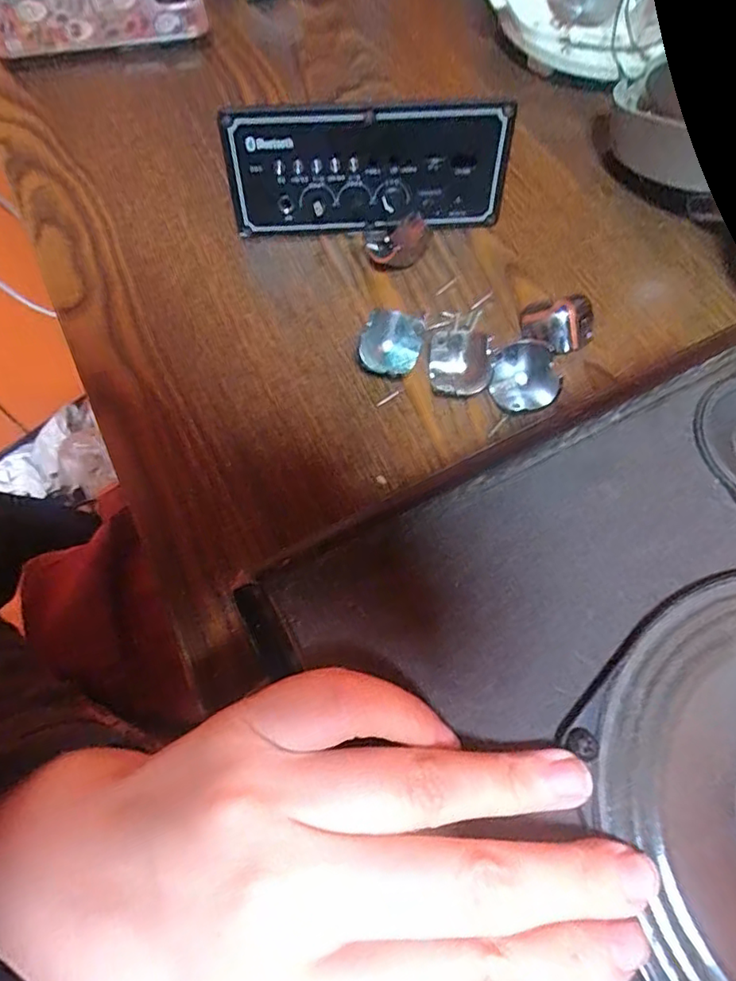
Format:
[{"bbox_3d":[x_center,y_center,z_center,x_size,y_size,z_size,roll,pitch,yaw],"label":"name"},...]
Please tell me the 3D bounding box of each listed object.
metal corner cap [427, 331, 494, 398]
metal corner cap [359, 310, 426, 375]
[{"bbox_3d":[0.046,-0.062,0.277,0.027,0.017,0.033,-8,67,-6],"label":"metal corner cap"},{"bbox_3d":[0.012,-0.072,0.280,0.028,0.021,0.032,14,67,4],"label":"metal corner cap"}]

